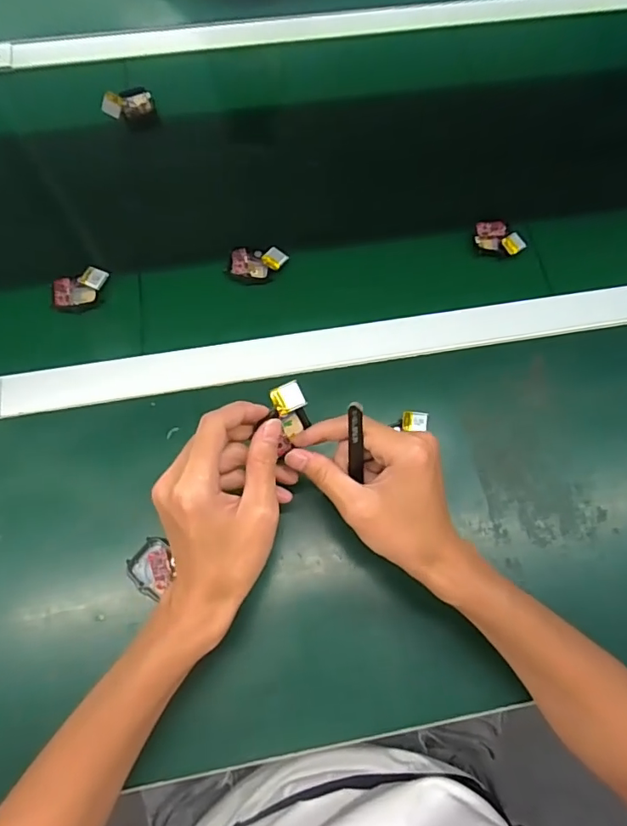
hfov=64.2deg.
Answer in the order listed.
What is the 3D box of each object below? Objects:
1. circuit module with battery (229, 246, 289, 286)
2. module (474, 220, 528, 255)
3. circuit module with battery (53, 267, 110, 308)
[{"bbox_3d":[-0.055,-0.148,0.499,0.054,0.013,0.035,2,72,-1],"label":"circuit module with battery"},{"bbox_3d":[0.193,-0.182,0.519,0.048,0.011,0.037,1,72,-1],"label":"module"},{"bbox_3d":[-0.224,-0.120,0.484,0.052,0.018,0.031,-11,72,-5],"label":"circuit module with battery"}]

